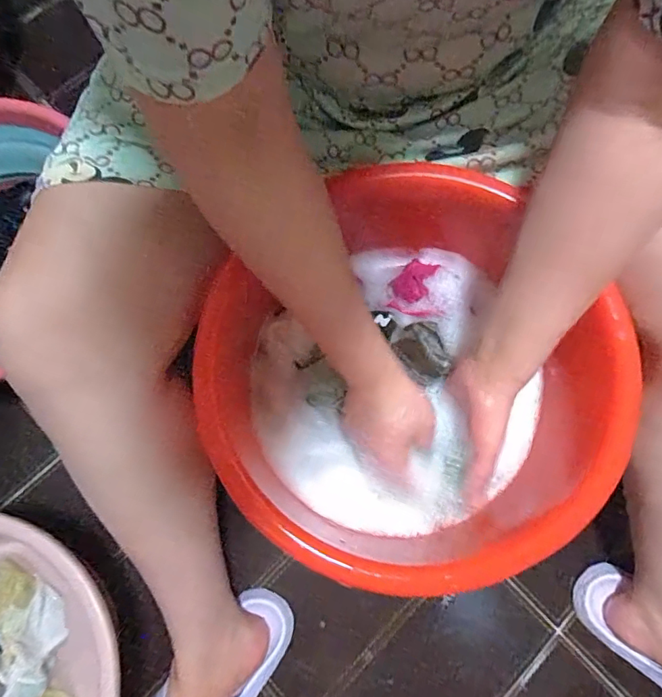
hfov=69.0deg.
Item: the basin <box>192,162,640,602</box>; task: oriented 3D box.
[{"bbox_3d":[0.070,0.033,0.446,0.338,0.138,0.335,0,78,-1],"label":"basin"}]

